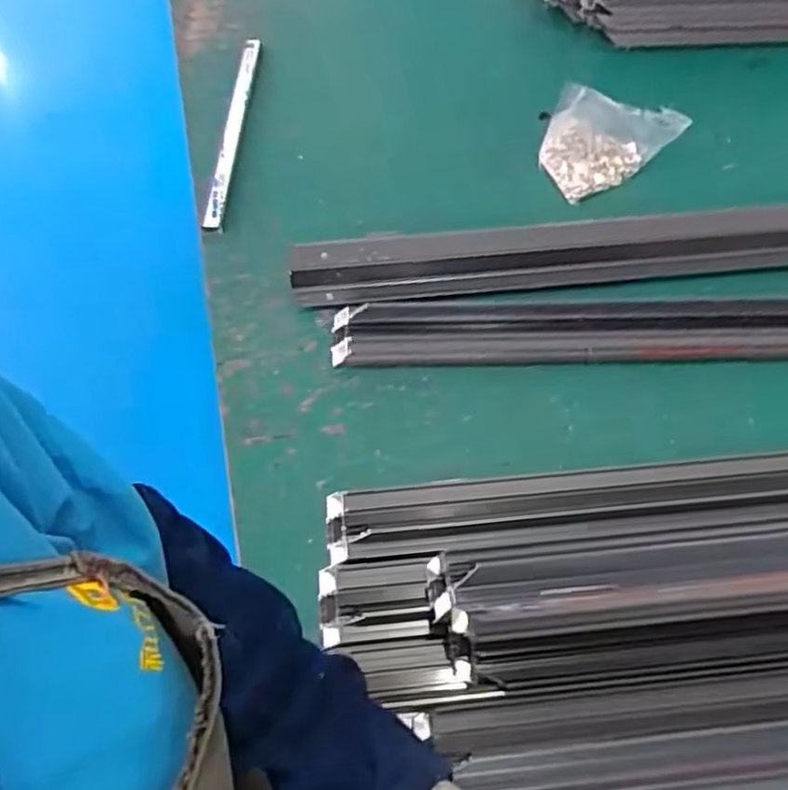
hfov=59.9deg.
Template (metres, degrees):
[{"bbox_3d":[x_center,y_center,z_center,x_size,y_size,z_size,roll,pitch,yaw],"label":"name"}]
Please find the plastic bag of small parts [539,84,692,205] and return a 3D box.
[{"bbox_3d":[0.296,-0.371,0.944,0.164,0.123,0.120,-25,63,-14],"label":"plastic bag of small parts"}]

